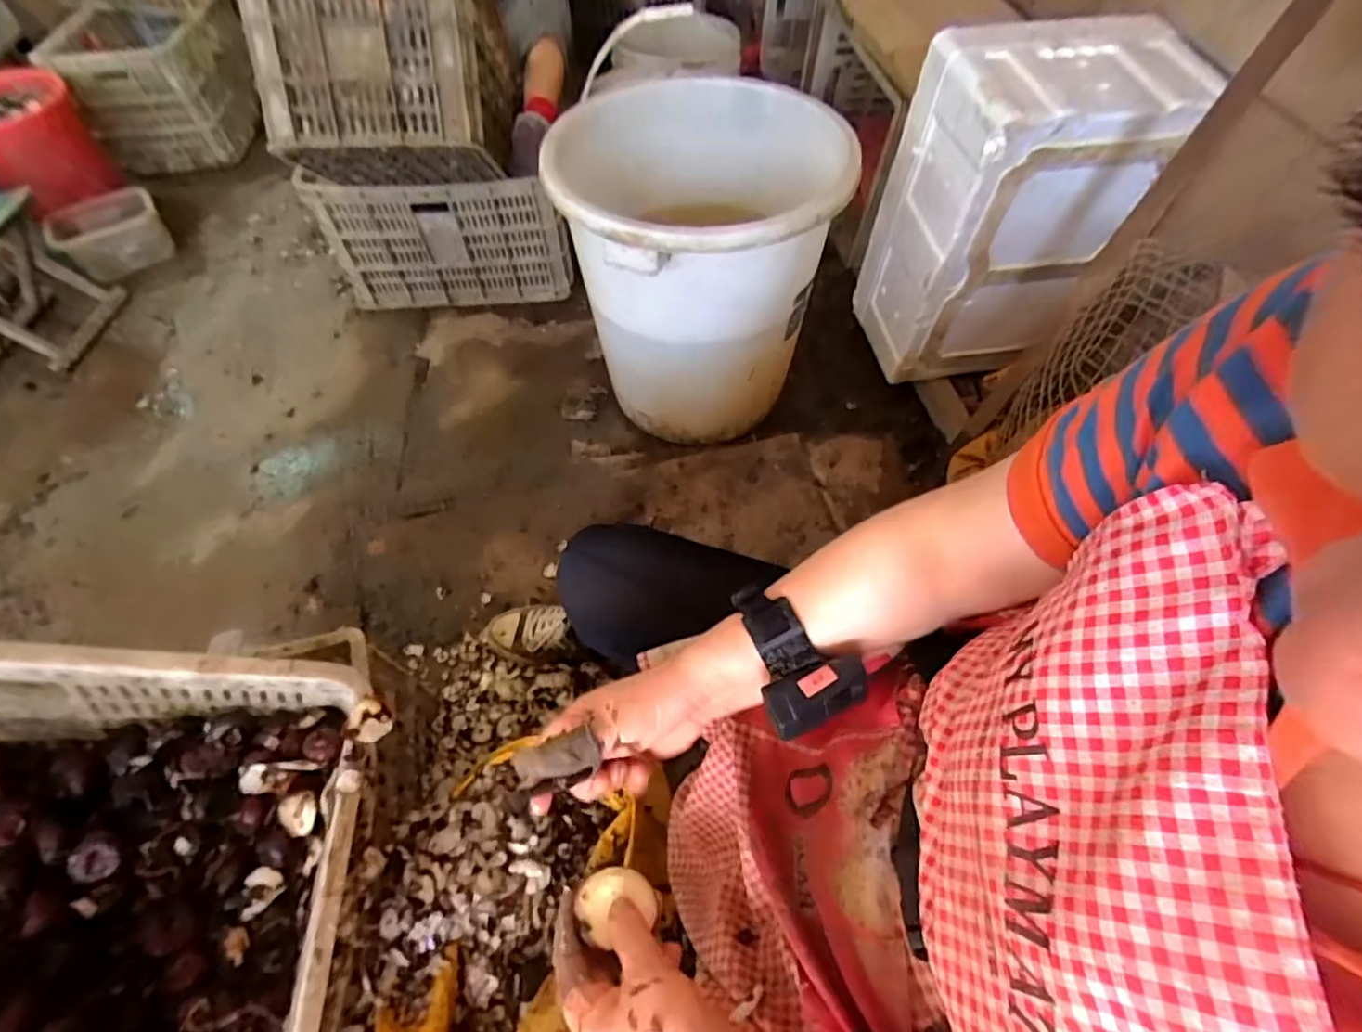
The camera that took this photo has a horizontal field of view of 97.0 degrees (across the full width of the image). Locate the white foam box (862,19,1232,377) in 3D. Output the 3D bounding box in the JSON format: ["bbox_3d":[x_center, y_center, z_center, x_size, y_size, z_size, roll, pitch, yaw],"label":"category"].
[{"bbox_3d":[0.556,-0.505,1.028,0.360,0.476,0.231,-8,58,-3],"label":"white foam box"}]

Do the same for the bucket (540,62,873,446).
[{"bbox_3d":[0.049,-0.434,1.077,0.463,0.454,0.449,-1,58,2],"label":"bucket"}]

